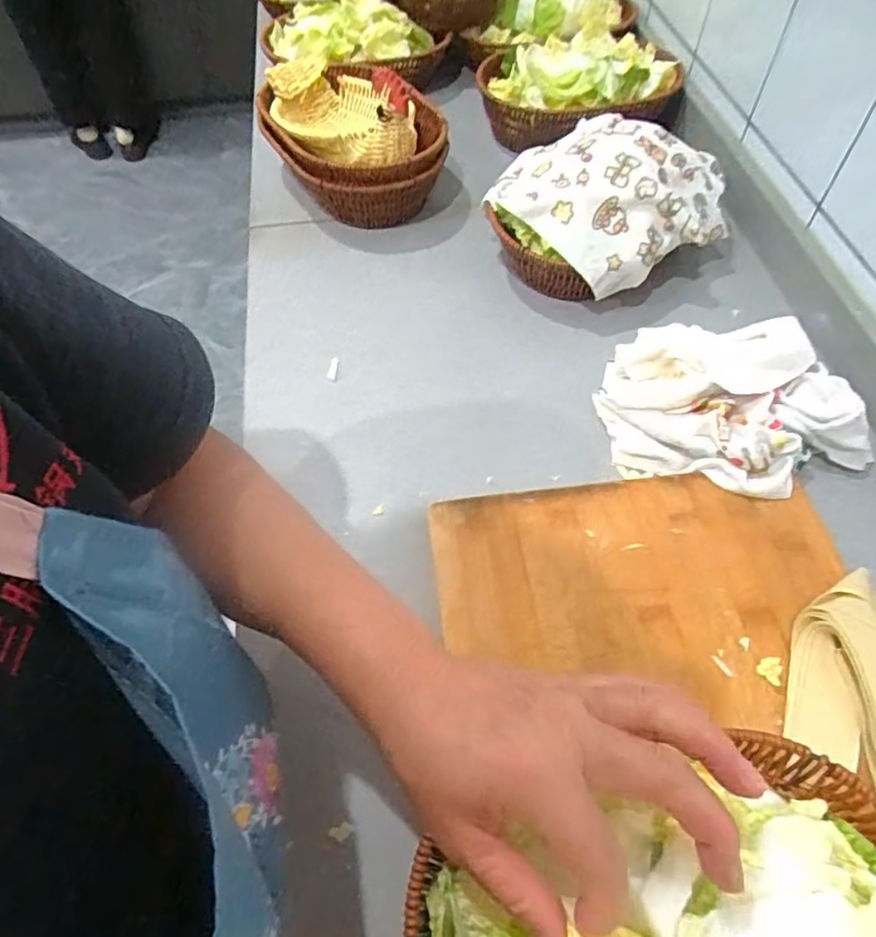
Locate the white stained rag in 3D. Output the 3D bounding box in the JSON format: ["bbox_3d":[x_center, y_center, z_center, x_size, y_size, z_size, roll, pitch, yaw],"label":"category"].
[{"bbox_3d":[0.239,-0.057,0.493,0.206,0.050,0.165,20,58,14],"label":"white stained rag"}]

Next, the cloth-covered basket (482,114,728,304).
[{"bbox_3d":[0.157,-0.247,0.585,0.199,0.116,0.185,31,62,21],"label":"cloth-covered basket"}]

